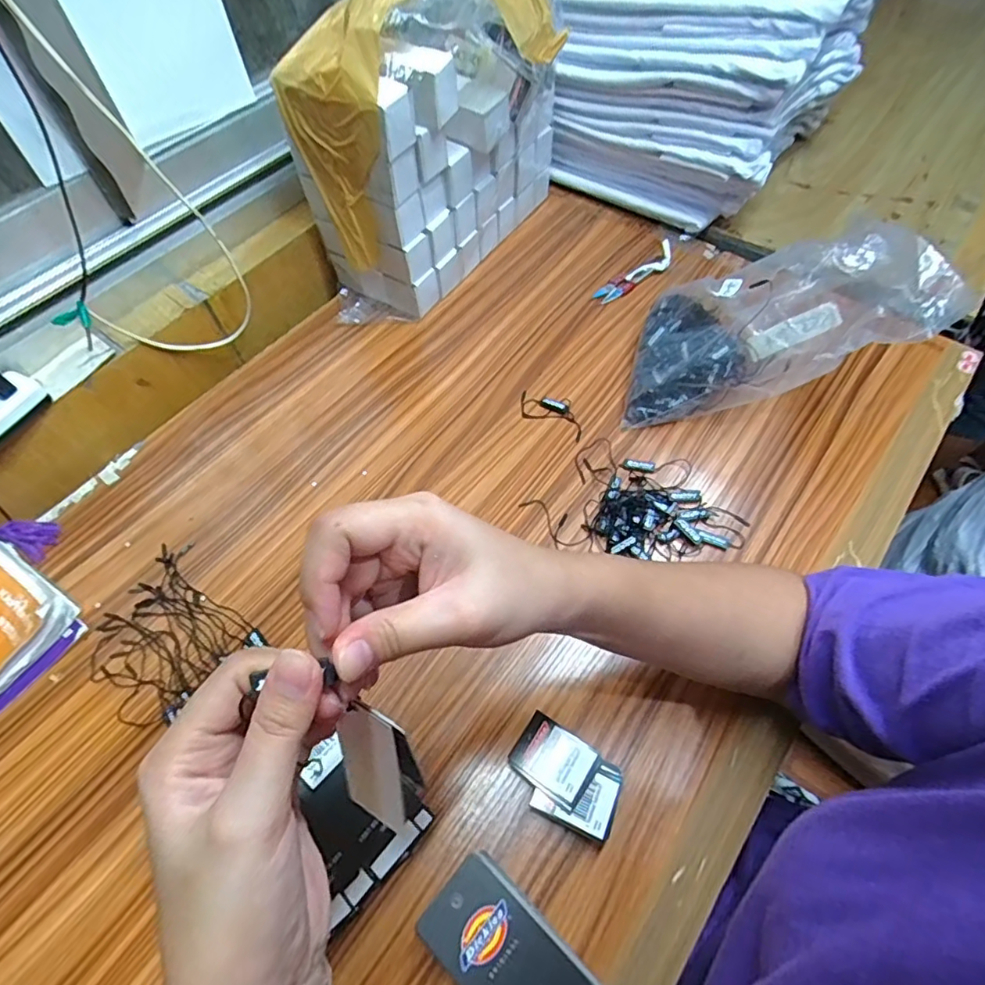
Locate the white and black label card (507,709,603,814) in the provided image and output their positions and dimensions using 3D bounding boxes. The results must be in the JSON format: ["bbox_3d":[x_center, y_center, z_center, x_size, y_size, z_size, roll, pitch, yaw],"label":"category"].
[{"bbox_3d":[0.041,0.179,0.375,0.054,0.004,0.042,25,69,33],"label":"white and black label card"}]

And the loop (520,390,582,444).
[{"bbox_3d":[0.059,-0.081,0.544,0.073,0.008,0.035,27,63,17],"label":"loop"}]

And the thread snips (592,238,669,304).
[{"bbox_3d":[0.169,-0.254,0.643,0.125,0.012,0.031,-35,63,-18],"label":"thread snips"}]

